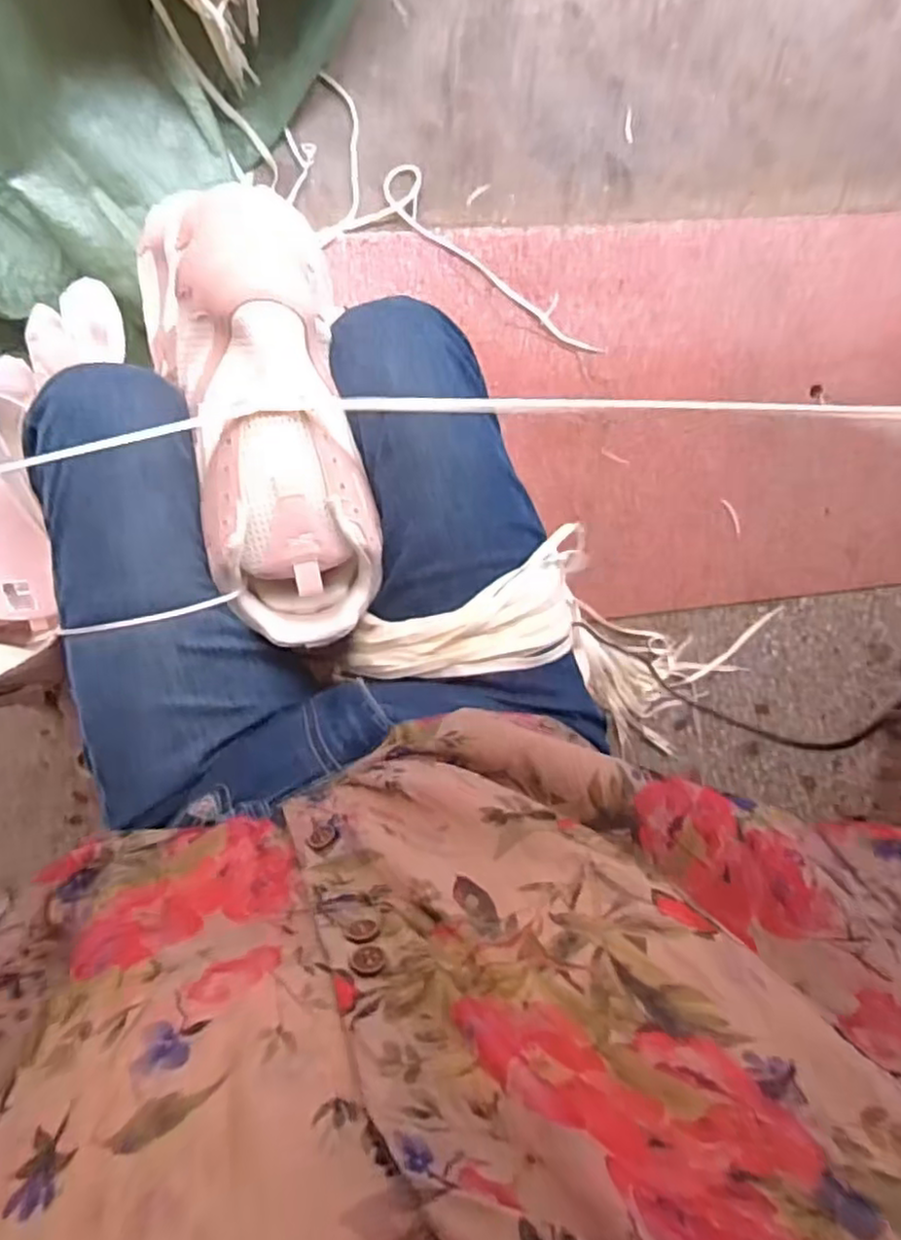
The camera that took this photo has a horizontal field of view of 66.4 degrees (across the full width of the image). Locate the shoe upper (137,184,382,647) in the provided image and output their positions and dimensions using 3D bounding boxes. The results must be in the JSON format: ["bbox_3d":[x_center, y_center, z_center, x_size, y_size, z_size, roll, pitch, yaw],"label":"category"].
[{"bbox_3d":[-0.131,-0.143,0.468,0.126,0.120,0.318,-15,88,-5],"label":"shoe upper"}]

